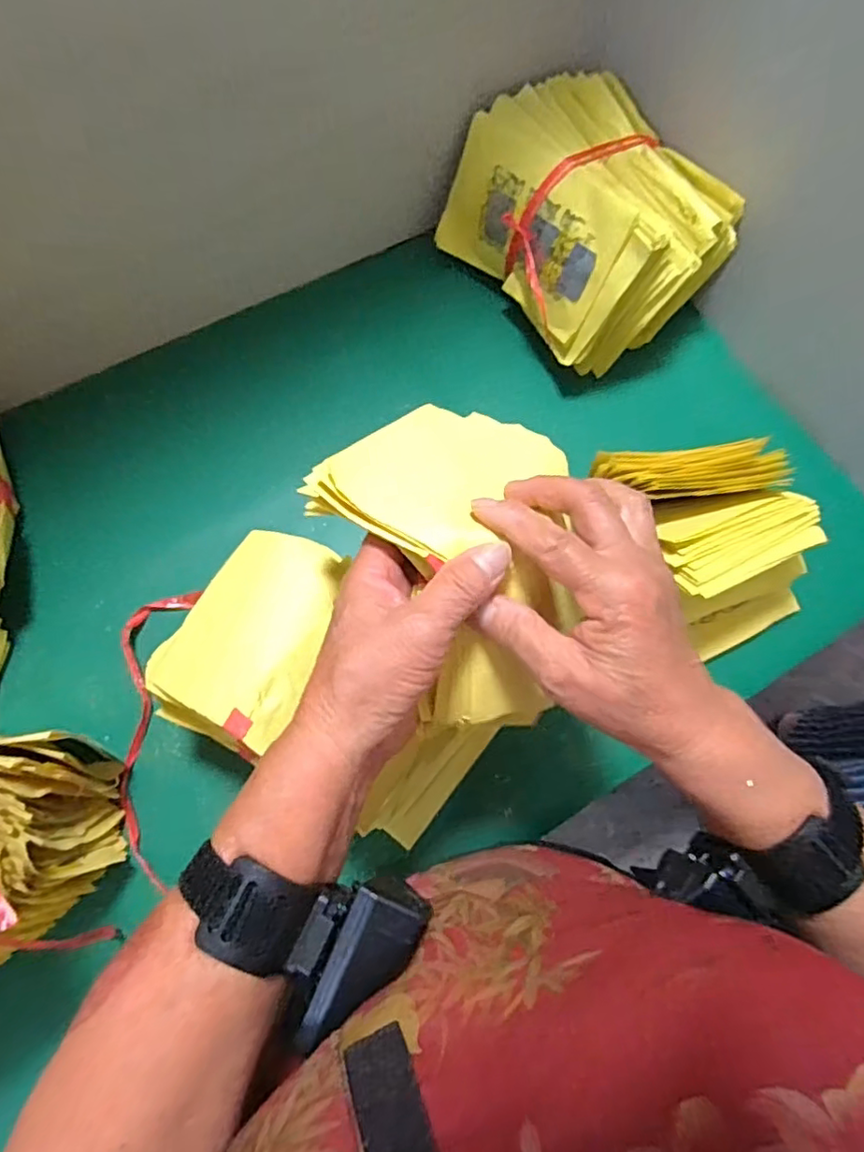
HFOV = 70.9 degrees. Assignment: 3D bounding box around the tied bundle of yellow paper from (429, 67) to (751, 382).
[{"bbox_3d":[0.147,-0.352,0.608,0.138,0.187,0.248,-19,67,-42],"label":"tied bundle of yellow paper"}]

